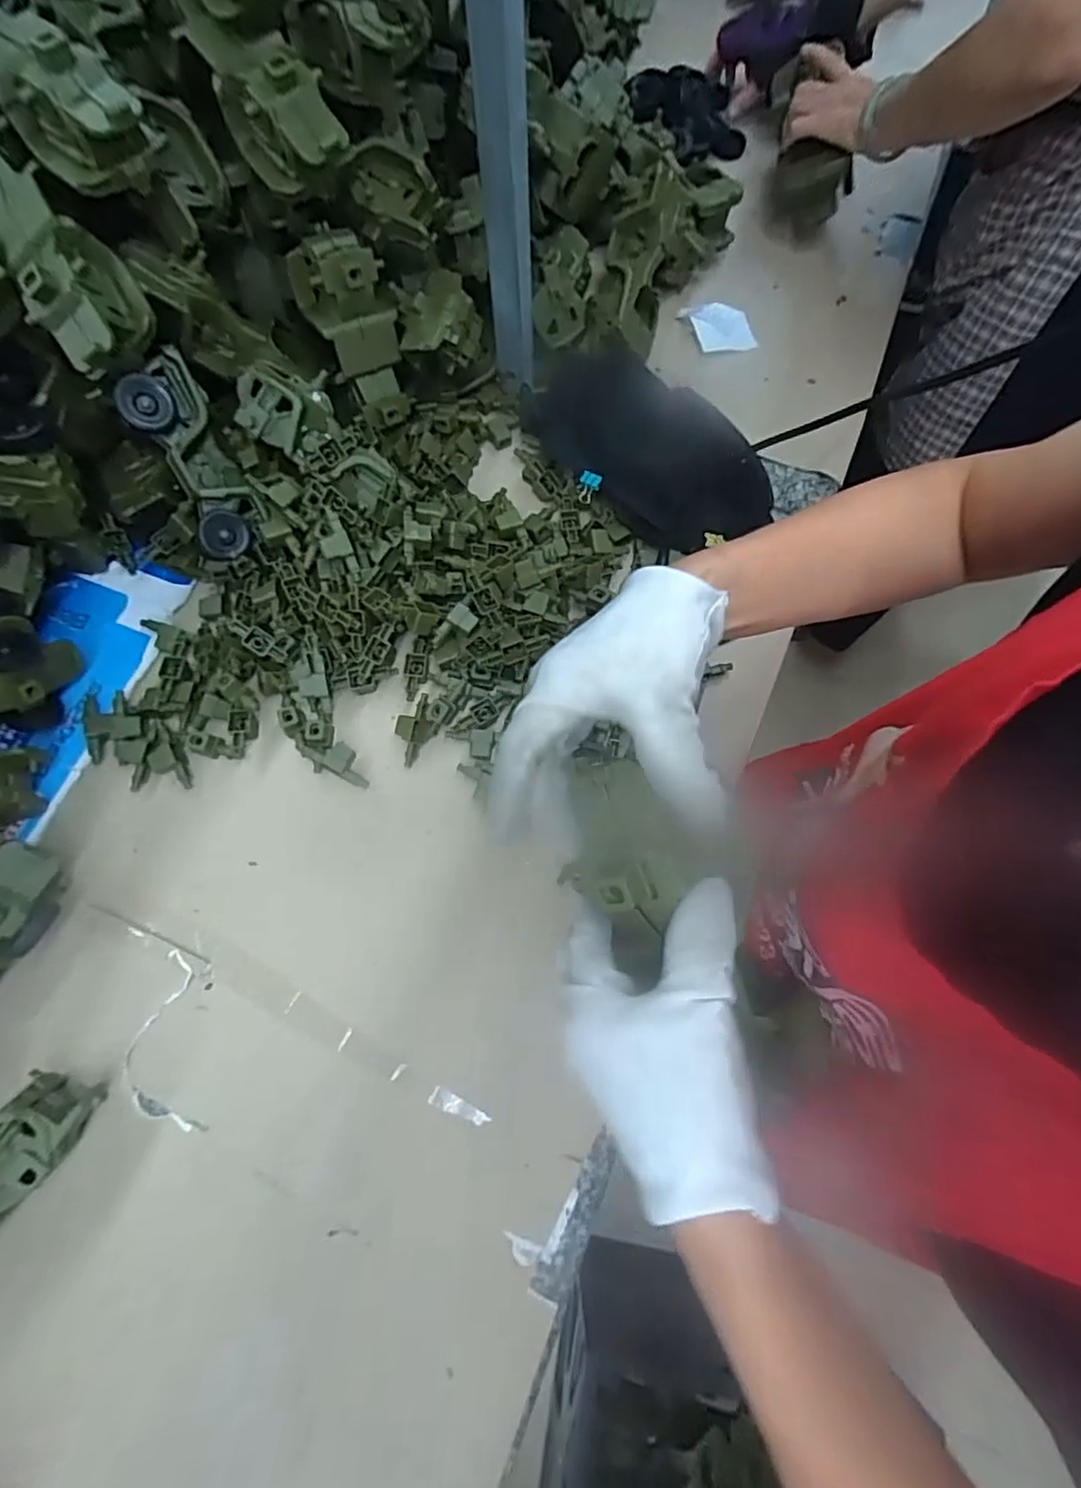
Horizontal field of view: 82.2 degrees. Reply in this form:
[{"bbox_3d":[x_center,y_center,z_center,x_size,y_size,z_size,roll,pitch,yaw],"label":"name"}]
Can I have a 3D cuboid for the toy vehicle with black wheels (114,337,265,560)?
[{"bbox_3d":[-0.311,-0.255,0.560,0.071,0.056,0.166,-22,115,-7],"label":"toy vehicle with black wheels"}]

